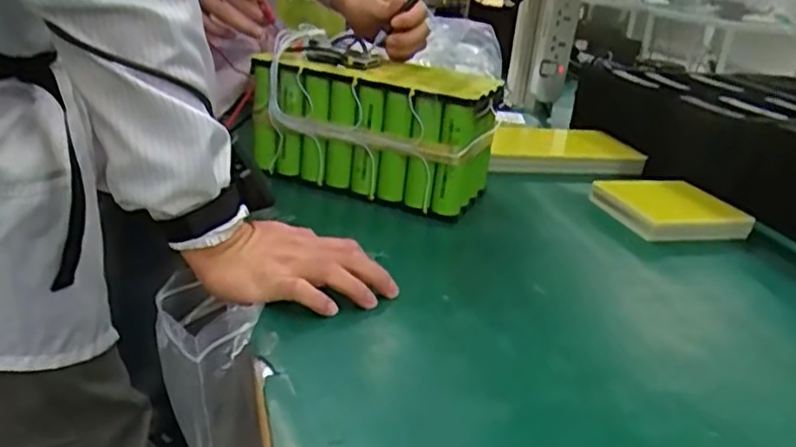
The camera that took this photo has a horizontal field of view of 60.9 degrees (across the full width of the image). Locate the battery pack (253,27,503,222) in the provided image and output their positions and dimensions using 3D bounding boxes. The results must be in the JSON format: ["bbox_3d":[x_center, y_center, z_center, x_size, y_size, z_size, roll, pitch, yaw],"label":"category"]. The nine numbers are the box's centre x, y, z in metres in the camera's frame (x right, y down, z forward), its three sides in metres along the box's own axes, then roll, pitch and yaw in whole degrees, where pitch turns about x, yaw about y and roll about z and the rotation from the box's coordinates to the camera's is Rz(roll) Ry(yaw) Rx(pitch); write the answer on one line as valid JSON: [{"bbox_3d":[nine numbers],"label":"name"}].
[{"bbox_3d":[-0.027,-0.120,0.870,0.295,0.173,0.156,14,25,21],"label":"battery pack"}]

